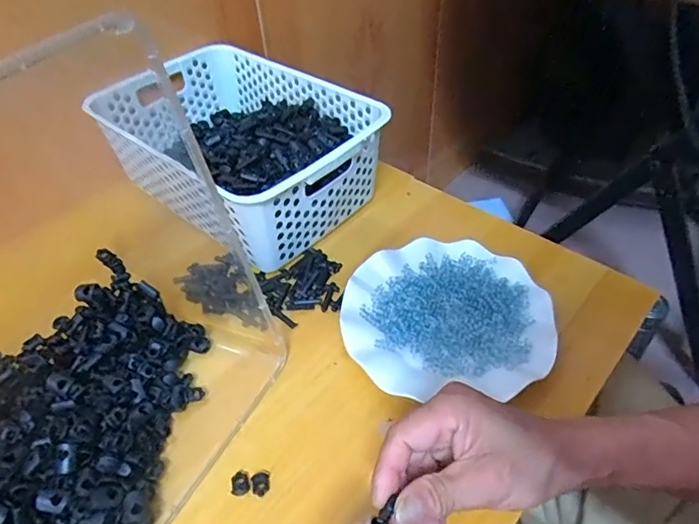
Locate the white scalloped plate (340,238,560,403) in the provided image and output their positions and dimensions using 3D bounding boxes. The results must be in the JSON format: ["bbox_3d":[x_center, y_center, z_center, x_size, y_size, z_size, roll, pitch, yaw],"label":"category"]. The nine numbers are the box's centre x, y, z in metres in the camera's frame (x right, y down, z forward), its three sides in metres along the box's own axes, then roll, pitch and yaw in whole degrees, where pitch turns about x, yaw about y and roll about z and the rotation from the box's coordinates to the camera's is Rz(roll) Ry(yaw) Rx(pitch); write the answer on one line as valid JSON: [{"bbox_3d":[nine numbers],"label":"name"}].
[{"bbox_3d":[0.087,0.048,0.468,0.178,0.032,0.165,-1,46,1],"label":"white scalloped plate"}]

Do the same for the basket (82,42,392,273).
[{"bbox_3d":[-0.129,-0.135,0.595,0.303,0.108,0.204,32,55,29],"label":"basket"}]

